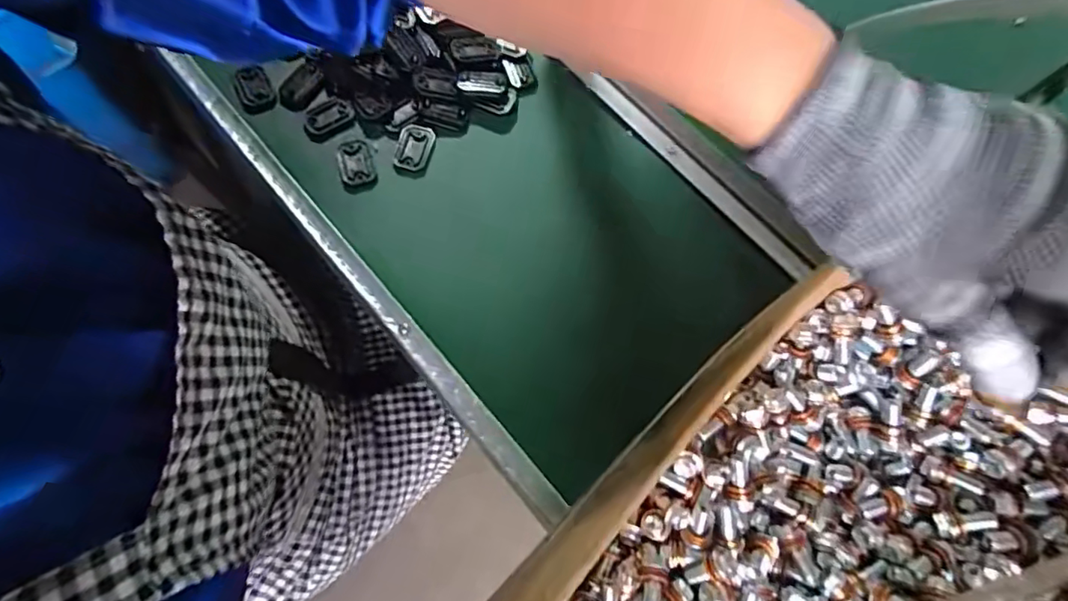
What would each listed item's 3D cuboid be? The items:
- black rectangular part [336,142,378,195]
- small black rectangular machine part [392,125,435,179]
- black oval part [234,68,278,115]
[{"bbox_3d":[-0.145,-0.109,0.457,0.029,0.011,0.044,-14,74,-6],"label":"black rectangular part"},{"bbox_3d":[-0.100,-0.124,0.463,0.029,0.012,0.042,12,73,2],"label":"small black rectangular machine part"},{"bbox_3d":[-0.237,-0.178,0.473,0.030,0.006,0.044,-30,76,-11],"label":"black oval part"}]

